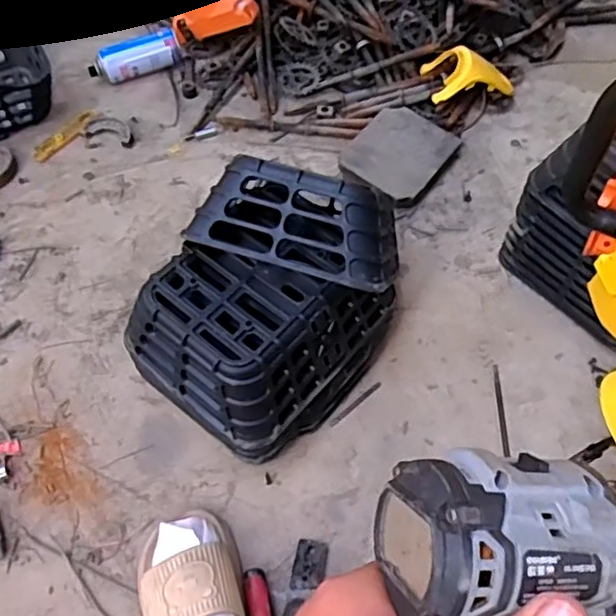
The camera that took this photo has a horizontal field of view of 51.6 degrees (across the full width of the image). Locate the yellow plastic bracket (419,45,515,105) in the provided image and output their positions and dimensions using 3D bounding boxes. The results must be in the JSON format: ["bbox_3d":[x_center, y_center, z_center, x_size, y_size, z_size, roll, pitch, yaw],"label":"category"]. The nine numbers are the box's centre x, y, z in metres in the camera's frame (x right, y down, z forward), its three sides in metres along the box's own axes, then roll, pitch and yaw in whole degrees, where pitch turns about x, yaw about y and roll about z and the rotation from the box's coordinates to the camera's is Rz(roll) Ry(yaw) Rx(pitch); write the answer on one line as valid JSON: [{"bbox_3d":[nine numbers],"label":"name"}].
[{"bbox_3d":[0.316,-0.472,1.250,0.178,0.082,0.115,-14,58,-8],"label":"yellow plastic bracket"}]

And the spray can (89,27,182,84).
[{"bbox_3d":[-0.354,-0.516,1.312,0.186,0.065,0.070,-18,59,-10],"label":"spray can"}]

